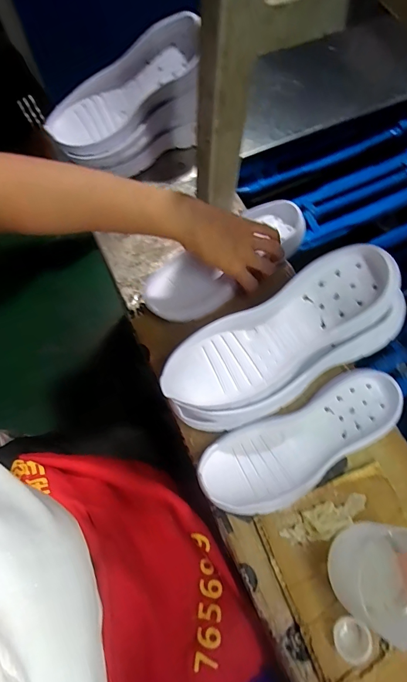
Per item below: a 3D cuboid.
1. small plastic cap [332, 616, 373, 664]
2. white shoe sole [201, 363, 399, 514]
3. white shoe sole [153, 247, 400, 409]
[{"bbox_3d":[0.148,0.297,0.374,0.036,0.017,0.037,0,70,-1],"label":"small plastic cap"},{"bbox_3d":[0.119,0.115,0.434,0.252,0.036,0.091,-25,72,-10],"label":"white shoe sole"},{"bbox_3d":[0.076,-0.006,0.392,0.249,0.037,0.091,-31,72,11],"label":"white shoe sole"}]

